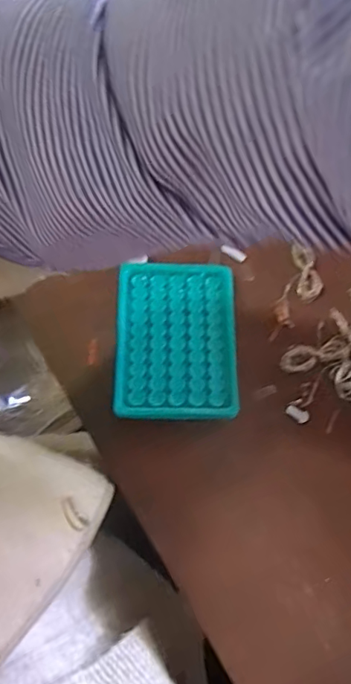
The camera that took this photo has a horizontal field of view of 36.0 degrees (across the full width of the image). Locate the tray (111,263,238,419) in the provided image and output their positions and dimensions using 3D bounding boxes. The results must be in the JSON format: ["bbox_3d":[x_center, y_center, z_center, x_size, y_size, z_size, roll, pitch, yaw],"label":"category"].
[{"bbox_3d":[0.001,-0.002,0.447,0.098,0.021,0.135,-1,67,-1],"label":"tray"}]

